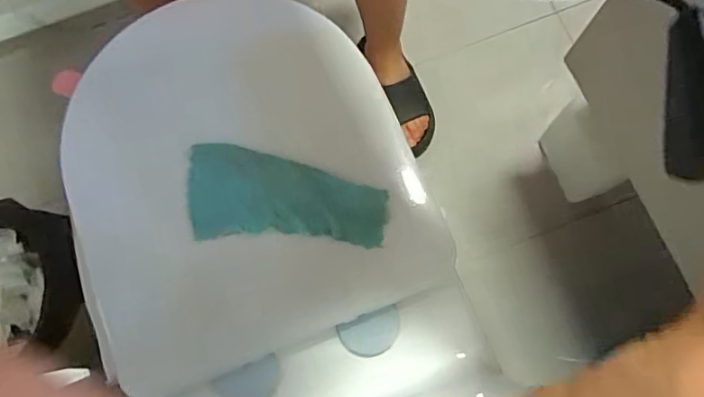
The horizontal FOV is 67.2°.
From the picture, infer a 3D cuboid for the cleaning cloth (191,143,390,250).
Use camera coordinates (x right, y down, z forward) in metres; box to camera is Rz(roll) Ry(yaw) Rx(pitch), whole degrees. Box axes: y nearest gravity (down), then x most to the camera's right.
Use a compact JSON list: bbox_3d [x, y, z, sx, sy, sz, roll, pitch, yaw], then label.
[{"bbox_3d":[-0.068,-0.006,0.547,0.201,0.010,0.102,3,66,1],"label":"cleaning cloth"}]

